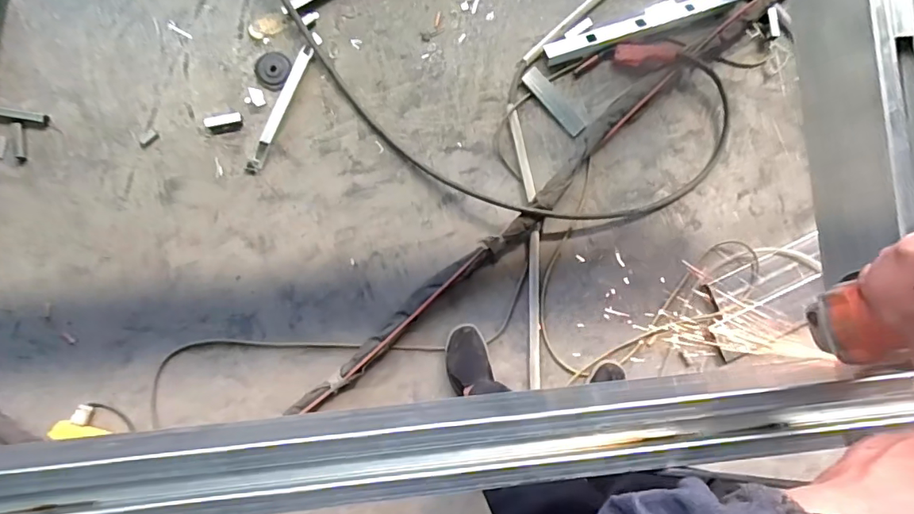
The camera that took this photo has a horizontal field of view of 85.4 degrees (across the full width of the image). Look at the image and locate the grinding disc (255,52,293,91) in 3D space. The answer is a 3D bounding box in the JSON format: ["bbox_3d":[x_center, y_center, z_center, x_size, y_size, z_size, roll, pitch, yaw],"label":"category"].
[{"bbox_3d":[-0.451,-0.459,1.208,0.090,0.010,0.088,0,88,-4],"label":"grinding disc"}]

